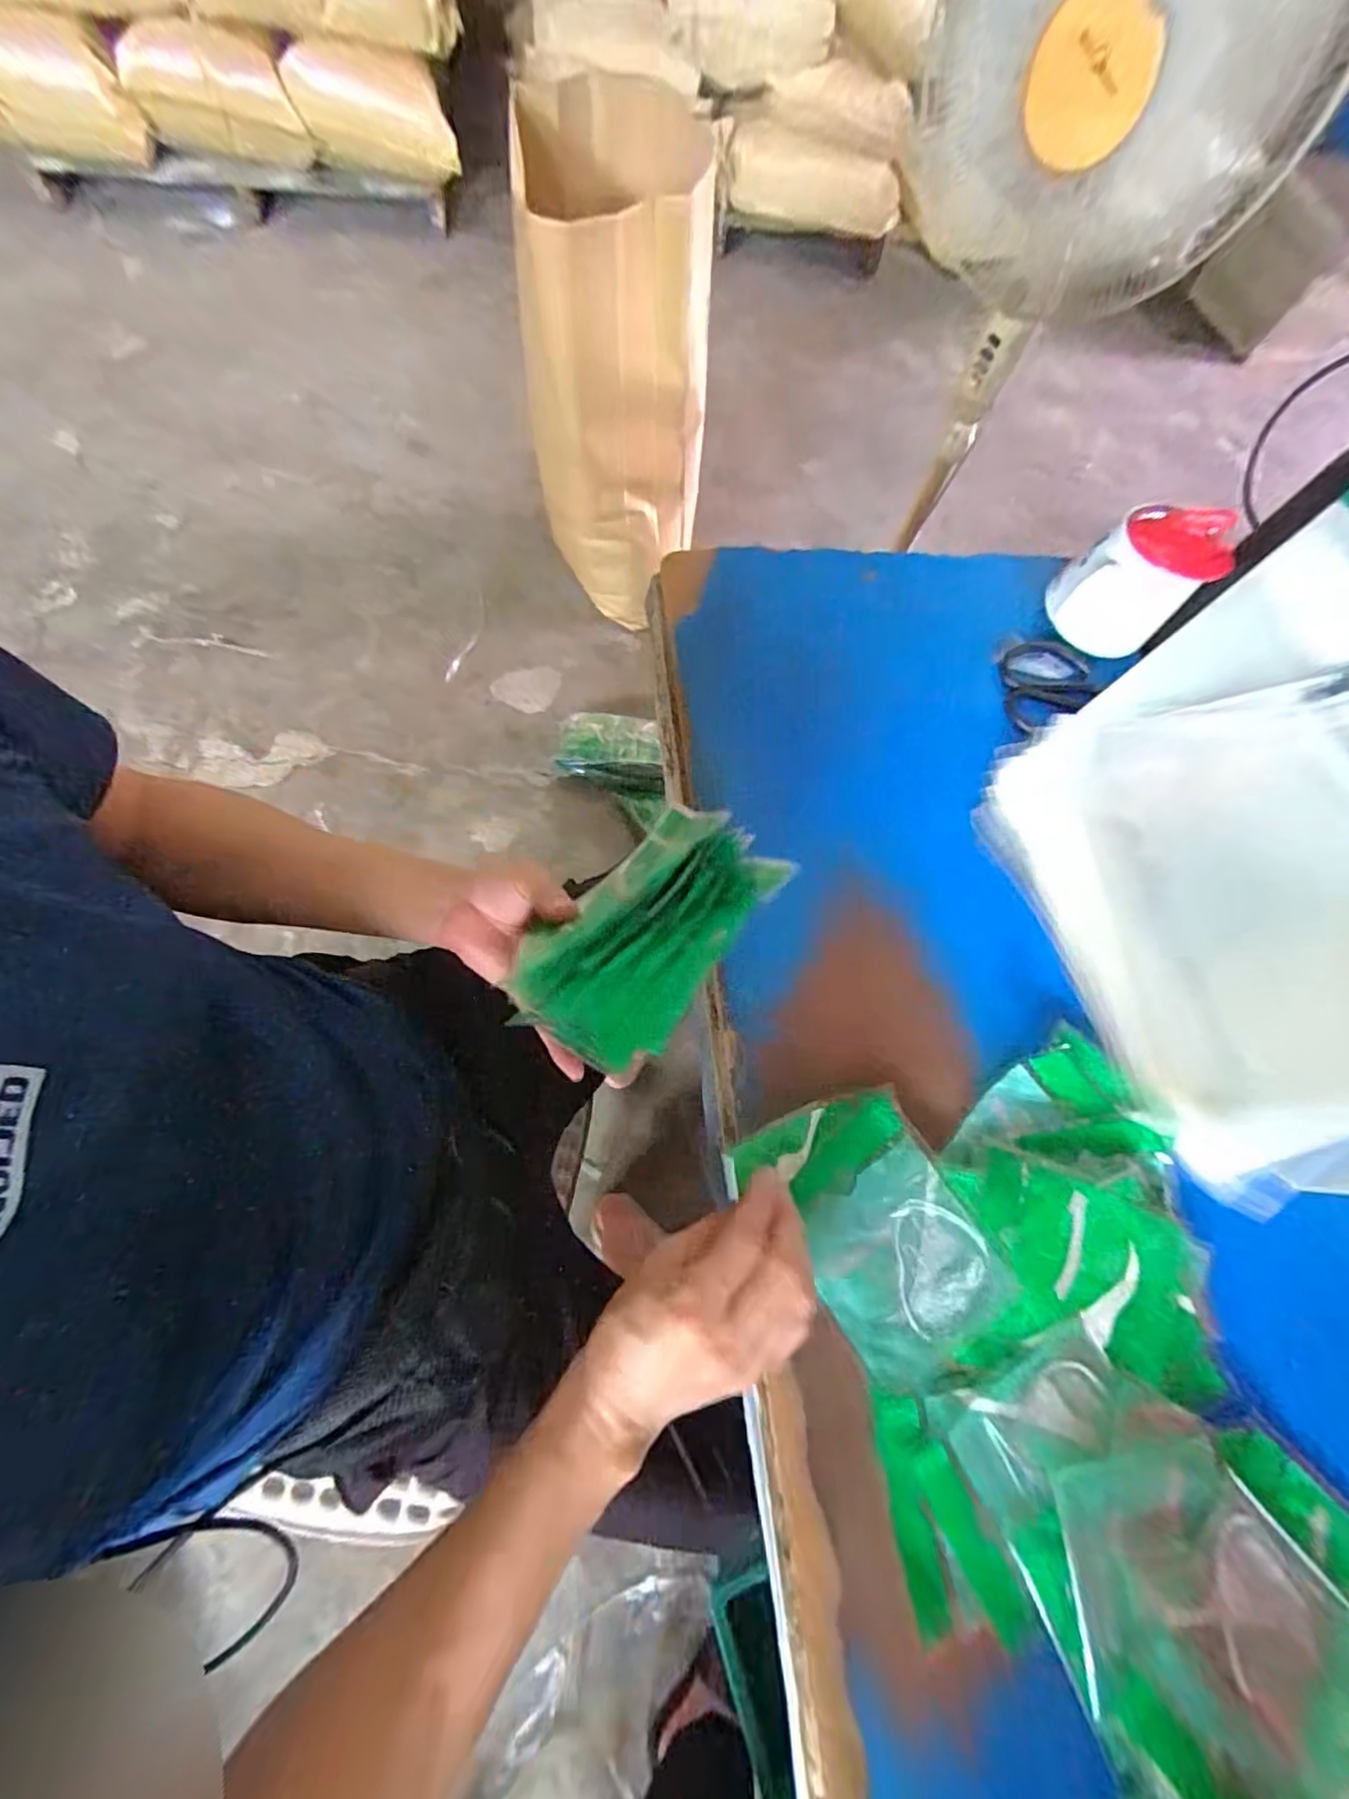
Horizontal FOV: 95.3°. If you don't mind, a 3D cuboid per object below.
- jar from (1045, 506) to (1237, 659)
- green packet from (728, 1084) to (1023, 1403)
[{"bbox_3d":[0.370,-0.258,0.504,0.092,0.102,0.084,45,71,9],"label":"jar"},{"bbox_3d":[0.122,0.193,0.360,0.106,0.029,0.157,-28,74,-12],"label":"green packet"}]

